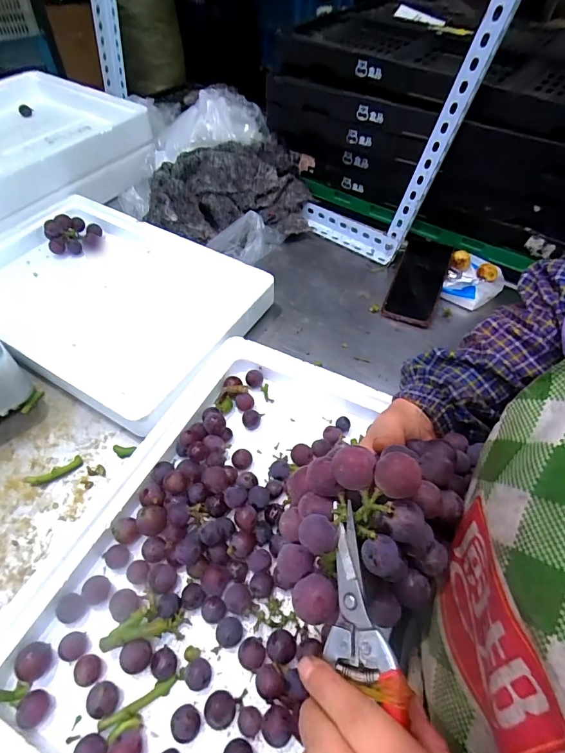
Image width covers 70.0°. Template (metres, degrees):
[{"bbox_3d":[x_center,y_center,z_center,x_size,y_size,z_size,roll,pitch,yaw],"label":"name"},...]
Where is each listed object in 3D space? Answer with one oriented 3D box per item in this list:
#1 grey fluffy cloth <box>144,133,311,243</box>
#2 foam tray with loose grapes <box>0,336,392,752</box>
[{"bbox_3d":[-0.101,-0.347,0.743,0.293,0.058,0.219,-12,77,-16],"label":"grey fluffy cloth"},{"bbox_3d":[-0.048,0.170,0.400,0.297,0.048,0.434,22,55,14],"label":"foam tray with loose grapes"}]

